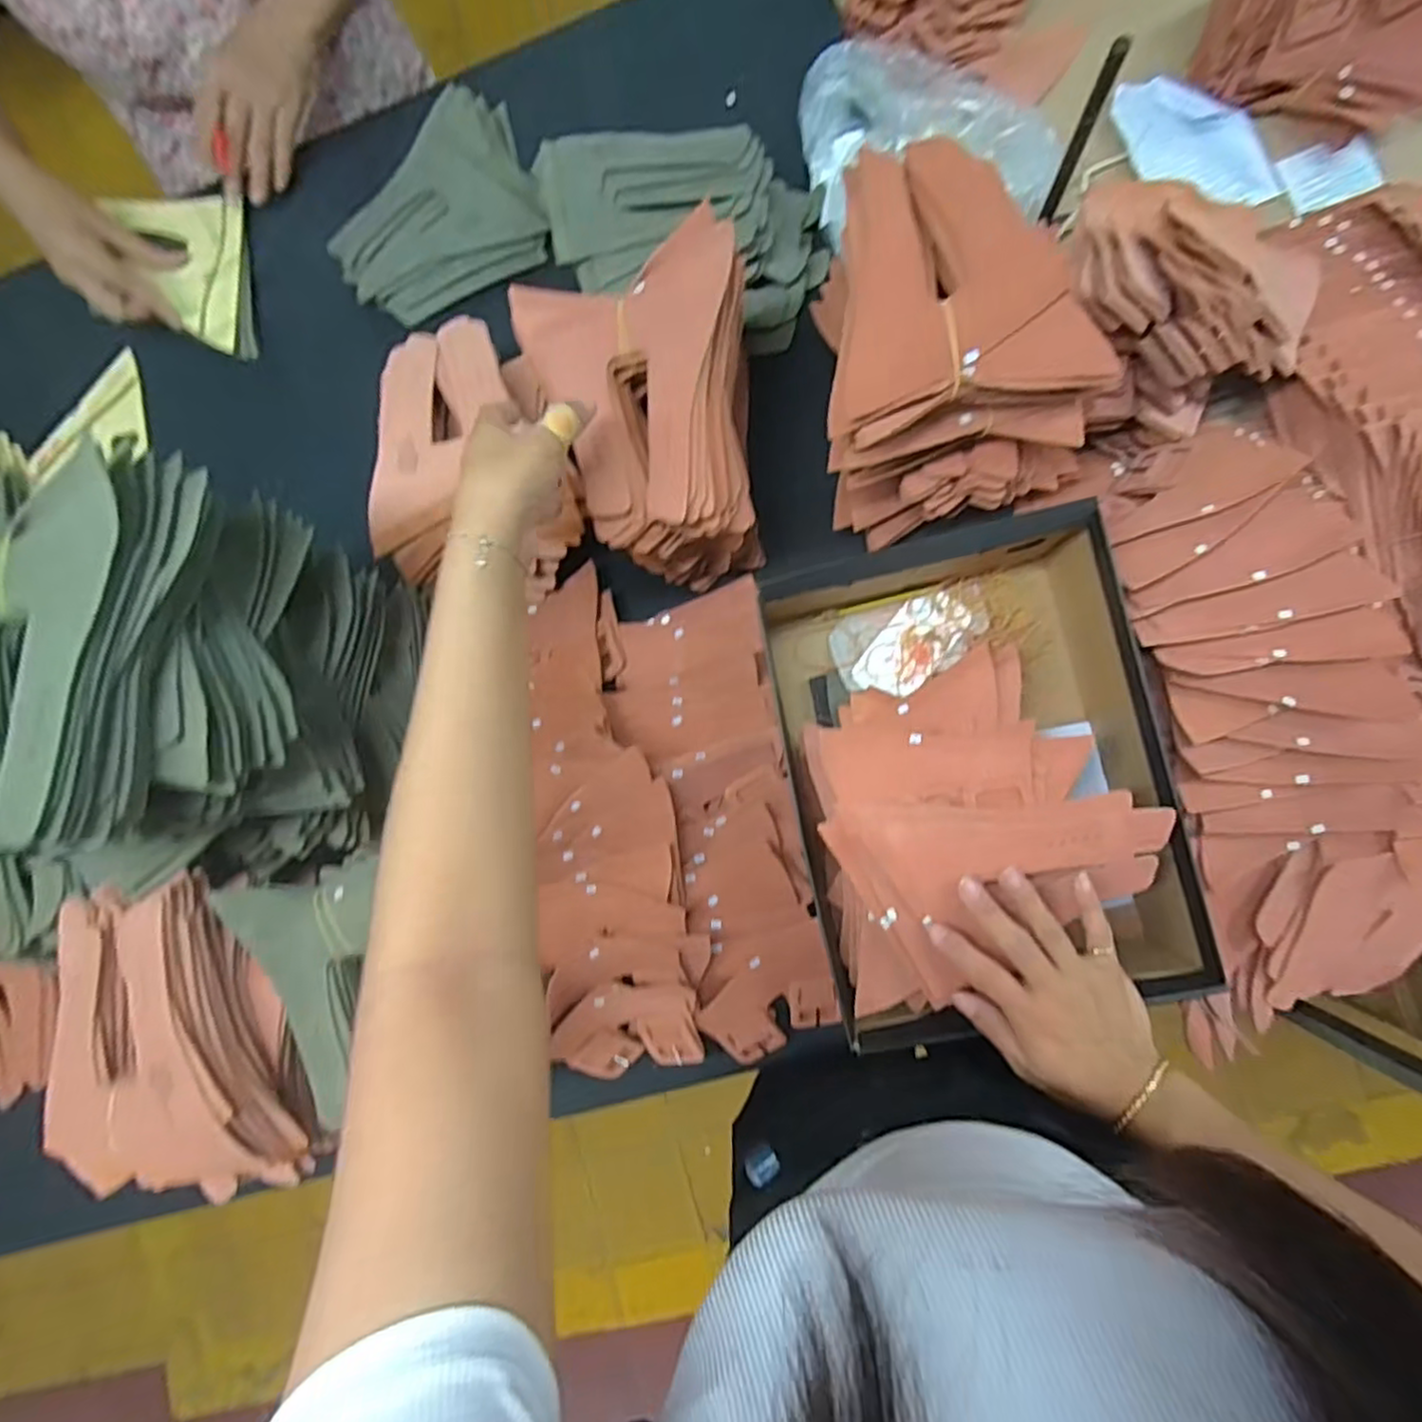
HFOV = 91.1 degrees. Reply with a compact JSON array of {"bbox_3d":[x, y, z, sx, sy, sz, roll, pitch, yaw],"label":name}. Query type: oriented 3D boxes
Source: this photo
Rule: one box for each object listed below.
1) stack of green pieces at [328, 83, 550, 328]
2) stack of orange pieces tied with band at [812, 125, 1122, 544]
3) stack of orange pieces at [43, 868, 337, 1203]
[{"bbox_3d":[-0.271,-0.484,0.674,0.199,0.025,0.183,-25,84,6],"label":"stack of green pieces"},{"bbox_3d":[0.170,-0.264,0.513,0.189,0.164,0.209,-10,86,7],"label":"stack of orange pieces tied with band"},{"bbox_3d":[-0.394,0.240,0.503,0.154,0.069,0.223,-26,84,6],"label":"stack of orange pieces"}]

